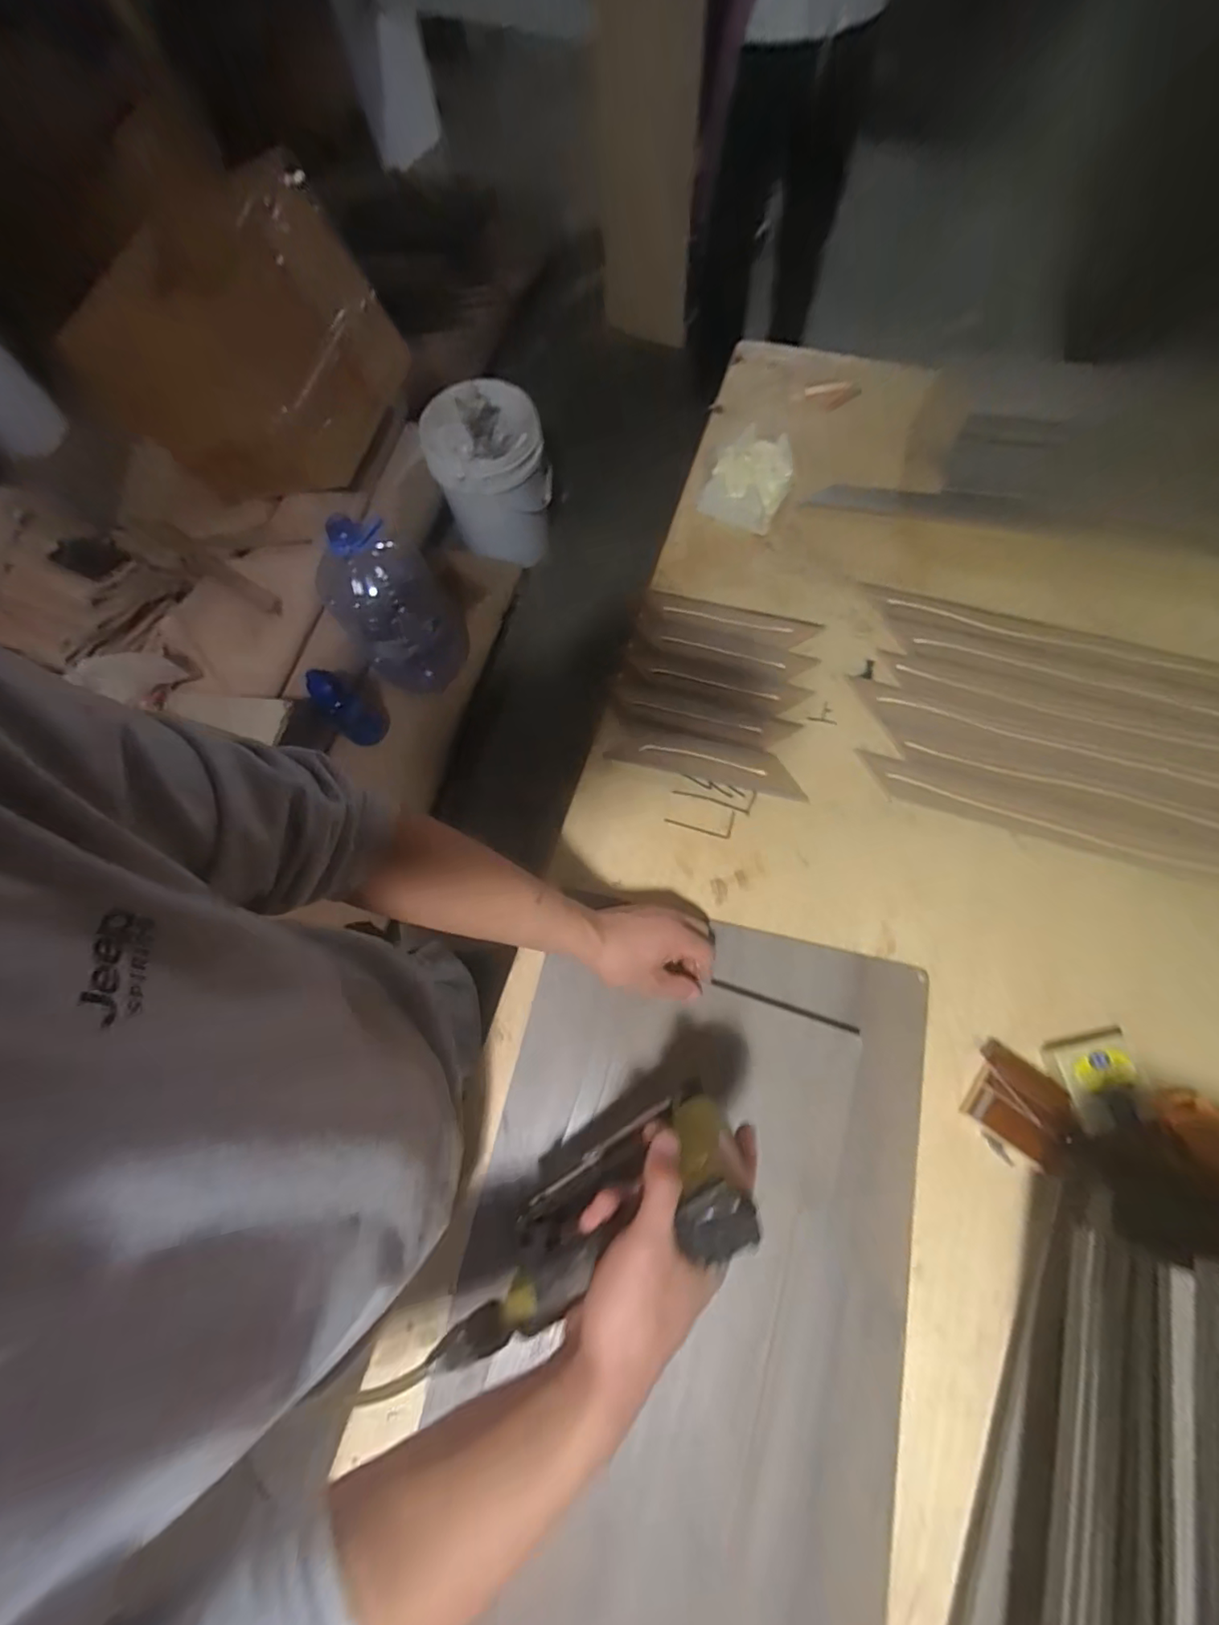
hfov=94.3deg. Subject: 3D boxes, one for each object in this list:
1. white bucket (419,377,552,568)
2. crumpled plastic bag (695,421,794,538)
[{"bbox_3d":[-0.313,-0.895,1.550,0.280,0.389,0.258,-1,71,3],"label":"white bucket"},{"bbox_3d":[0.174,-0.420,0.720,0.102,0.042,0.109,24,75,10],"label":"crumpled plastic bag"}]

